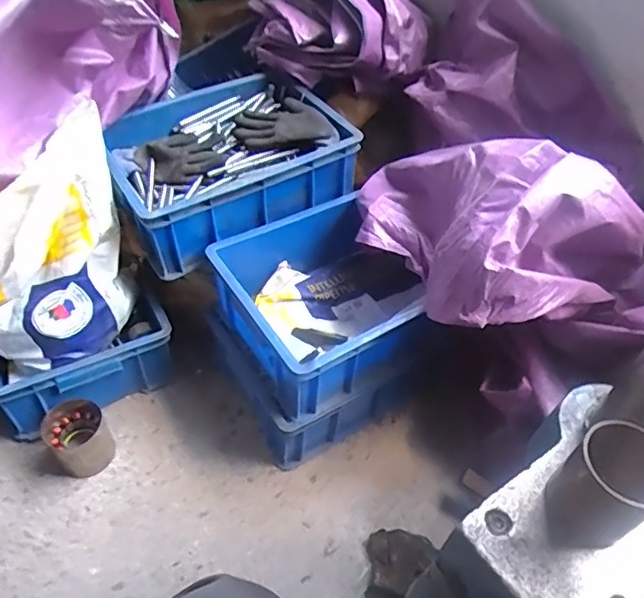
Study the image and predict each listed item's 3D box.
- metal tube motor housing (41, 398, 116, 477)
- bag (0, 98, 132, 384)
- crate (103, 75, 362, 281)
[{"bbox_3d":[-0.406,0.228,0.924,0.091,0.093,0.100,3,48,-3],"label":"metal tube motor housing"},{"bbox_3d":[-0.398,-0.056,0.831,0.263,0.323,0.126,-30,57,-28],"label":"bag"},{"bbox_3d":[-0.183,-0.248,0.995,0.396,0.135,0.324,-28,56,-27],"label":"crate"}]

